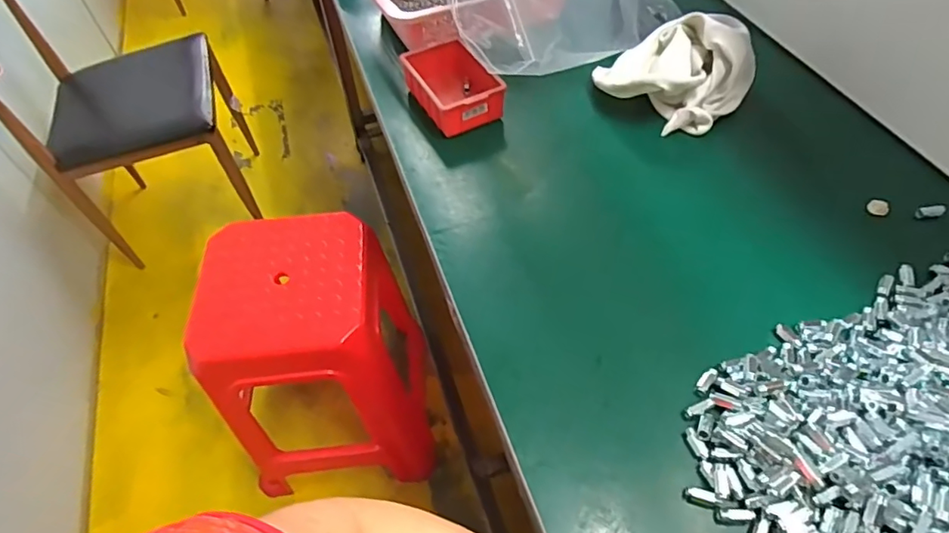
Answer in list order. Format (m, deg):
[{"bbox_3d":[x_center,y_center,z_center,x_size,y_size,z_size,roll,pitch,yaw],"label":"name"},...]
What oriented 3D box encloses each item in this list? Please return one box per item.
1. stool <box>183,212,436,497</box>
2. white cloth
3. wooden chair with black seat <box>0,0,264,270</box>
[{"bbox_3d":[-0.295,0.190,1.107,0.347,0.499,0.369,-12,54,-6],"label":"stool"},{"bbox_3d":[0.269,-0.273,0.728,0.198,0.088,0.159,26,59,20],"label":"white cloth"},{"bbox_3d":[-0.999,-0.465,1.531,0.576,0.781,0.567,-16,55,-10],"label":"wooden chair with black seat"}]

